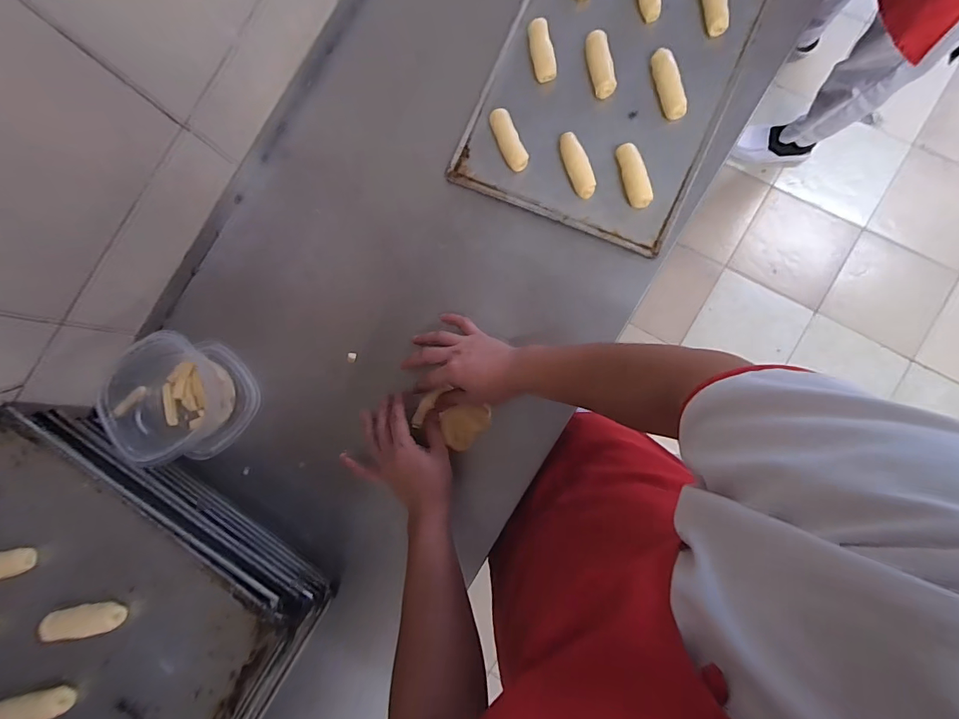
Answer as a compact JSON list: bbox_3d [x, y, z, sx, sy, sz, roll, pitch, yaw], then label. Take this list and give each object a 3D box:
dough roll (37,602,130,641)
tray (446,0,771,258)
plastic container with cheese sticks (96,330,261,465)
[{"bbox_3d":[-0.434,0.286,0.477,0.079,0.016,0.033,-7,84,-9],"label":"dough roll"},{"bbox_3d":[0.187,-0.410,0.620,0.320,0.035,0.445,24,88,9],"label":"tray"},{"bbox_3d":[-0.448,0.055,0.632,0.167,0.098,0.173,1,85,8],"label":"plastic container with cheese sticks"}]

